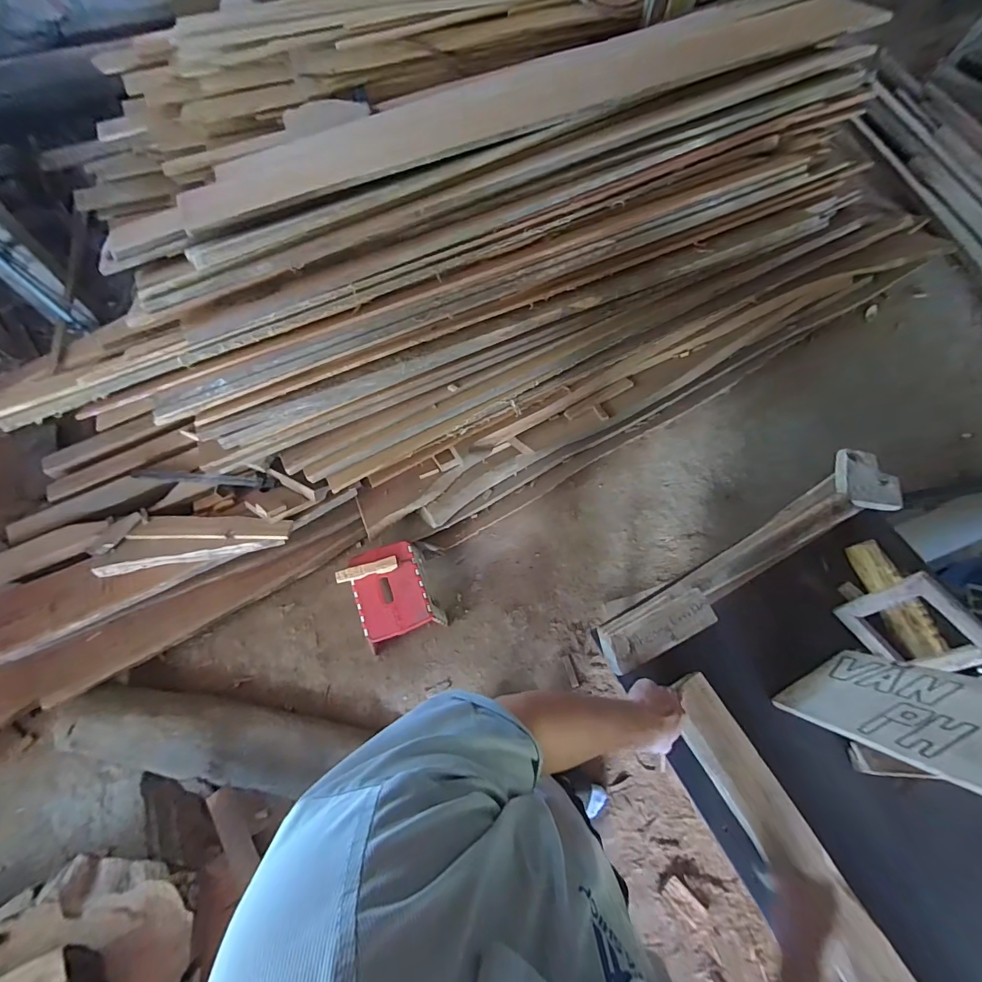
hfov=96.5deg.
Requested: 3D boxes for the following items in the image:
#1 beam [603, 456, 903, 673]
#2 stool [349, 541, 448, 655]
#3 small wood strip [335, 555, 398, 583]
[{"bbox_3d":[0.498,0.121,0.822,0.703,0.097,0.129,-28,72,-12],"label":"beam"},{"bbox_3d":[-0.314,0.330,1.423,0.219,0.198,0.288,-23,71,-10],"label":"stool"},{"bbox_3d":[-0.383,0.244,1.353,0.184,0.013,0.044,-14,69,-7],"label":"small wood strip"}]

